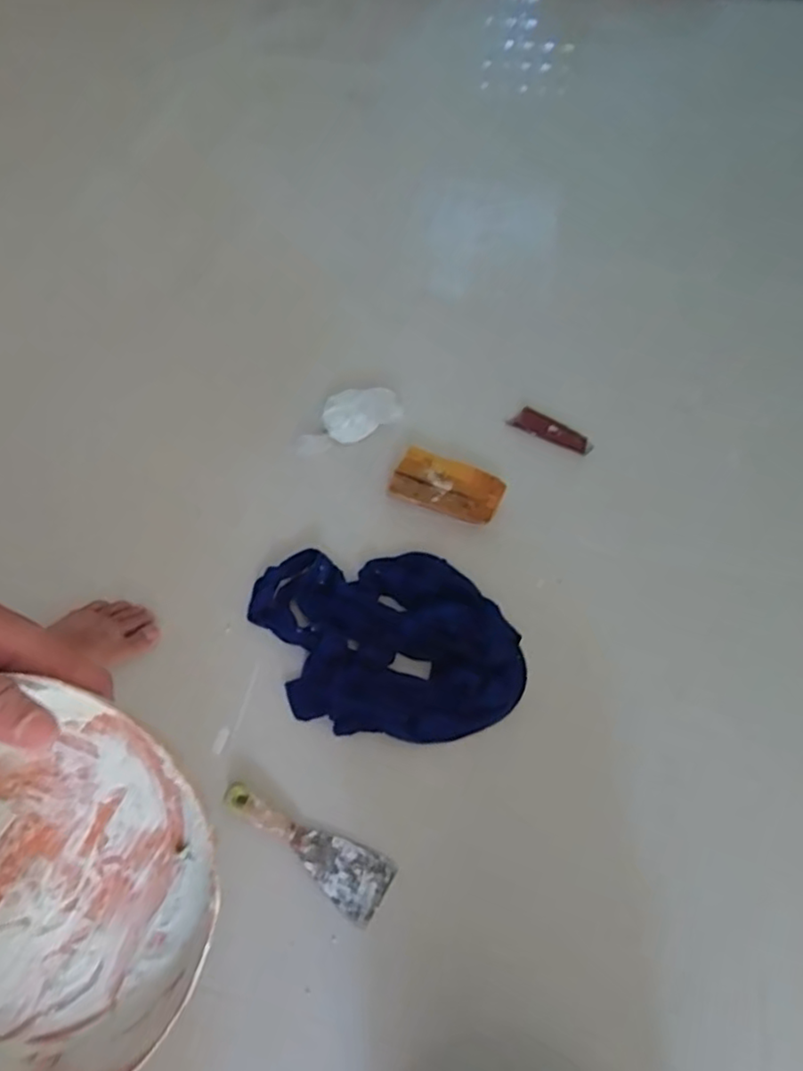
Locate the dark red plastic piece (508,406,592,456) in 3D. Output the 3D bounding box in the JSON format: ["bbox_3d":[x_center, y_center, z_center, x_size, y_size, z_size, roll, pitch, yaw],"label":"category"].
[{"bbox_3d":[0.238,-0.167,1.085,0.140,0.045,0.015,28,64,19],"label":"dark red plastic piece"}]

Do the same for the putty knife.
[{"bbox_3d":[-0.110,0.348,0.760,0.205,0.022,0.067,25,63,17],"label":"putty knife"}]

